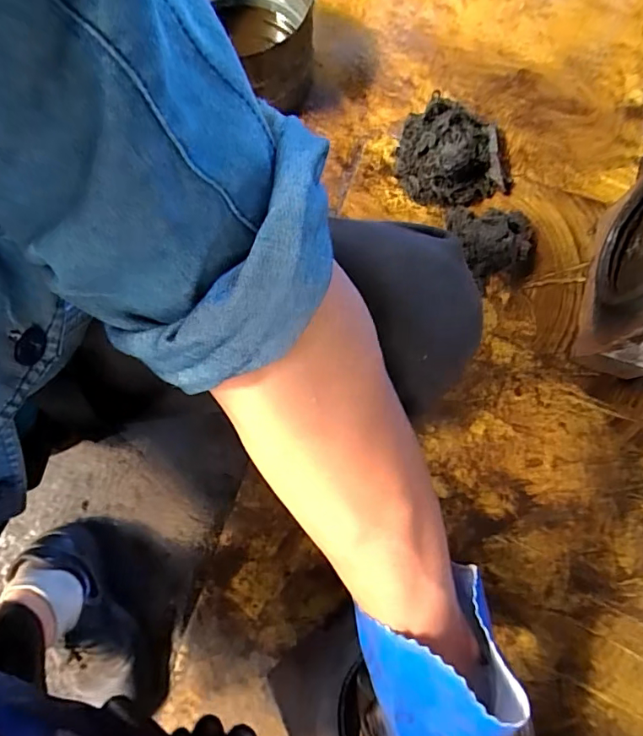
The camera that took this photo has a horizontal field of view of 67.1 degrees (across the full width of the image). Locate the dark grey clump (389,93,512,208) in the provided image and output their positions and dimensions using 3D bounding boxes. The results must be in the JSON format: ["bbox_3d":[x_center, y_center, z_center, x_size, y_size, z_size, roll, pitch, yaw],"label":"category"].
[{"bbox_3d":[0.232,-0.371,0.836,0.204,0.088,0.172,3,77,0],"label":"dark grey clump"}]

